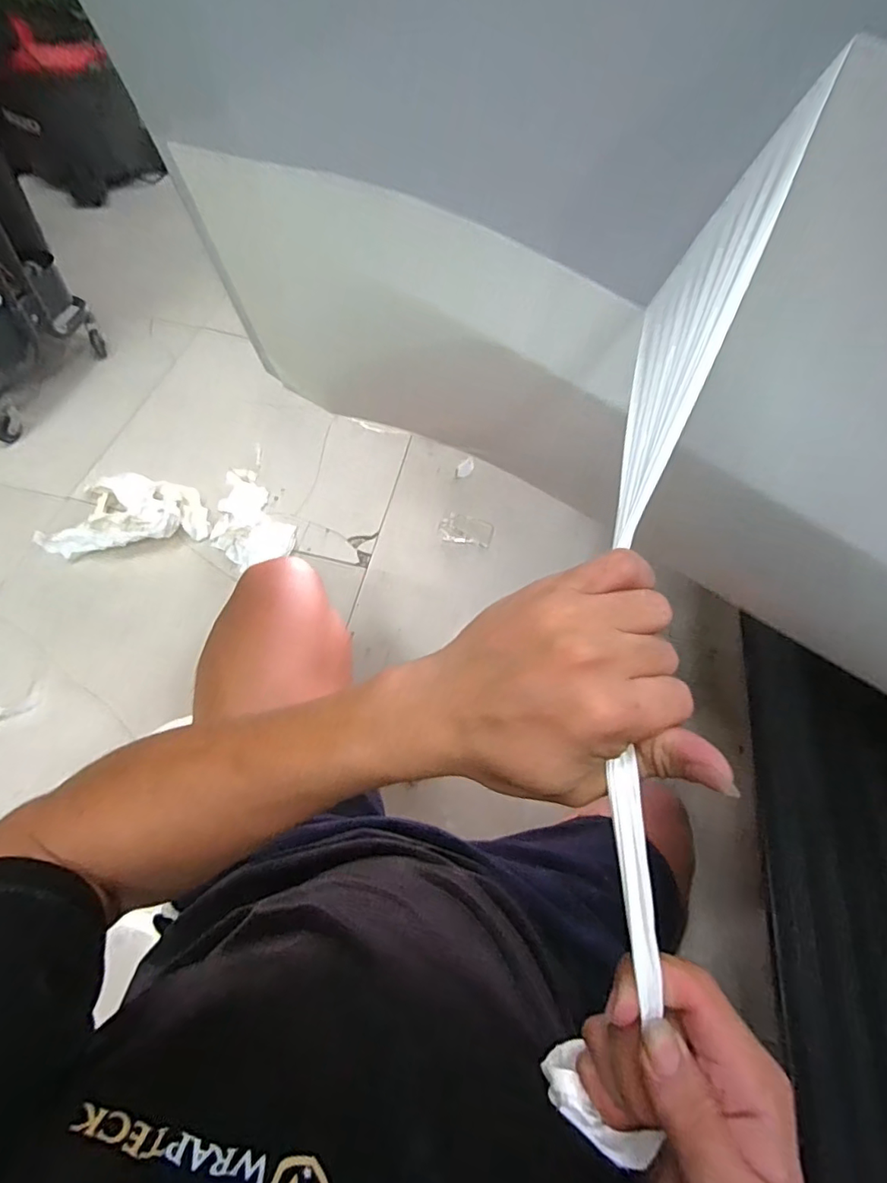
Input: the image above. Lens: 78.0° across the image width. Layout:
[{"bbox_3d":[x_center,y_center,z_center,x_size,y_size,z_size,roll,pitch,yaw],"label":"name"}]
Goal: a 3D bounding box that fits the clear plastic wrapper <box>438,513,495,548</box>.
[{"bbox_3d":[0.049,-0.130,1.149,0.112,0.012,0.080,15,57,2],"label":"clear plastic wrapper"}]

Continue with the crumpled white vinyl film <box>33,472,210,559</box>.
[{"bbox_3d":[-0.604,-0.151,1.033,0.291,0.054,0.166,-8,61,-8],"label":"crumpled white vinyl film"}]

